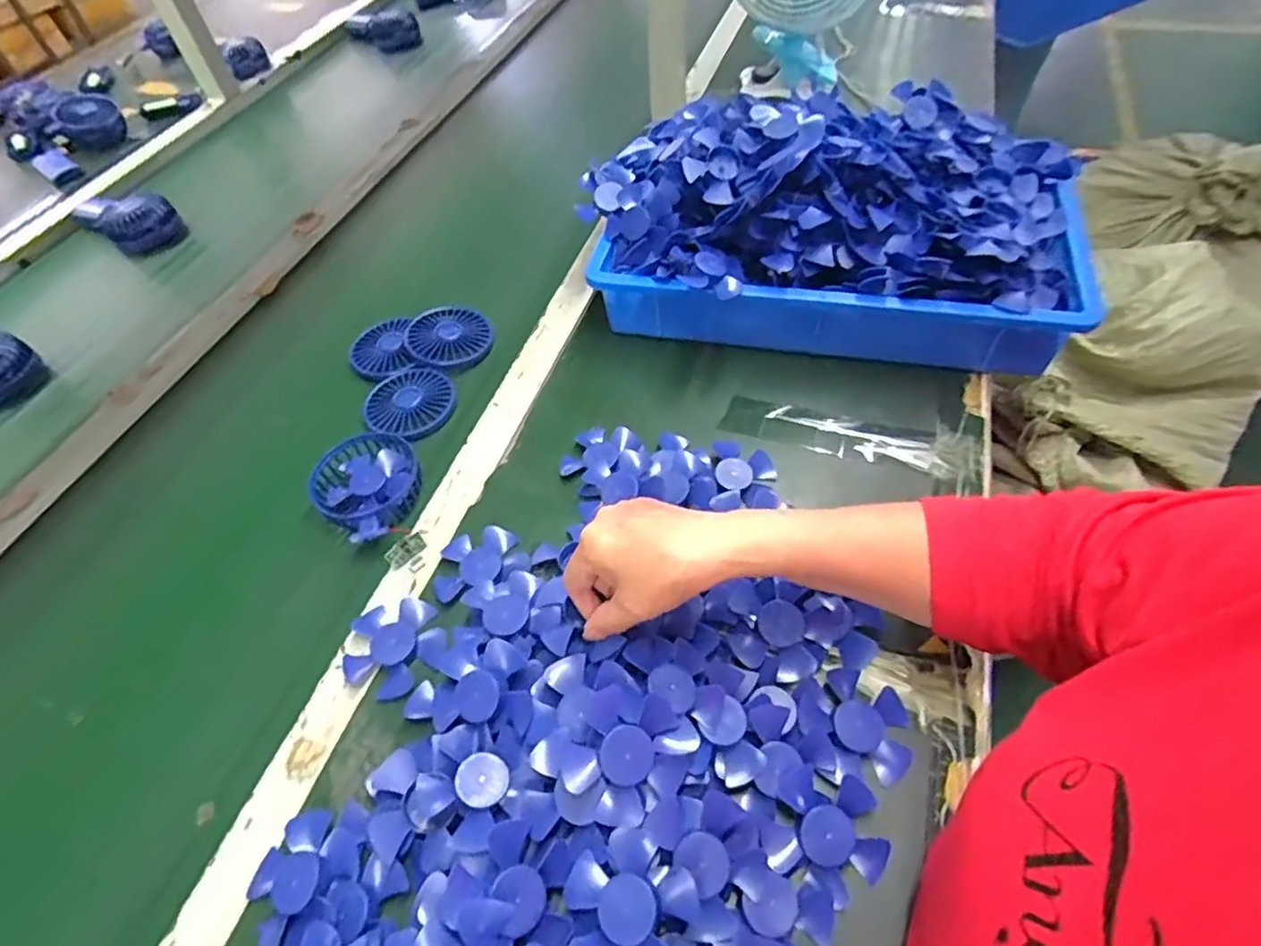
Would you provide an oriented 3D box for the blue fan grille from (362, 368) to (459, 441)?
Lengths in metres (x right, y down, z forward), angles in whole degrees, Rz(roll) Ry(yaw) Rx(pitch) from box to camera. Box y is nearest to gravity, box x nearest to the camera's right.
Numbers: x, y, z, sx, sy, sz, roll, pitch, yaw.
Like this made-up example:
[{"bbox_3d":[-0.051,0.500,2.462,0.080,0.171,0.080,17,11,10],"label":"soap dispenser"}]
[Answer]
[{"bbox_3d":[-0.213,-0.068,0.636,0.087,0.011,0.087,-3,53,3],"label":"blue fan grille"}]

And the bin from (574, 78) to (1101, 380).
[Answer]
[{"bbox_3d":[0.181,-0.243,0.626,0.436,0.157,0.251,9,55,11],"label":"bin"}]

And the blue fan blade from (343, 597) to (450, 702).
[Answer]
[{"bbox_3d":[-0.172,0.124,0.475,0.068,0.009,0.071,23,59,21],"label":"blue fan blade"}]

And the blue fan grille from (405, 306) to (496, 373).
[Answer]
[{"bbox_3d":[-0.188,-0.144,0.685,0.085,0.011,0.085,-40,59,-22],"label":"blue fan grille"}]

